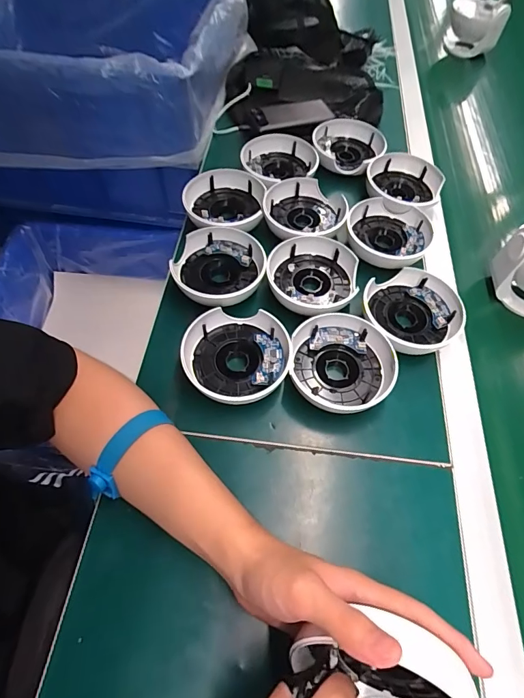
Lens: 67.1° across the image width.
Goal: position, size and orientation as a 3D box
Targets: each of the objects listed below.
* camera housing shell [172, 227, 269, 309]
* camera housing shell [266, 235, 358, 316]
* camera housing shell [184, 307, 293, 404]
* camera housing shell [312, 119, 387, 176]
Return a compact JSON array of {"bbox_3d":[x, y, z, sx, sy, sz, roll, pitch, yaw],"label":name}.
[{"bbox_3d":[-0.055,-0.107,0.505,0.115,0.031,0.118,-8,65,-7],"label":"camera housing shell"},{"bbox_3d":[0.063,-0.090,0.510,0.111,0.044,0.122,1,64,-3],"label":"camera housing shell"},{"bbox_3d":[-0.028,0.010,0.443,0.116,0.040,0.113,1,64,-3],"label":"camera housing shell"},{"bbox_3d":[0.146,-0.347,0.663,0.115,0.040,0.127,17,64,5],"label":"camera housing shell"}]

